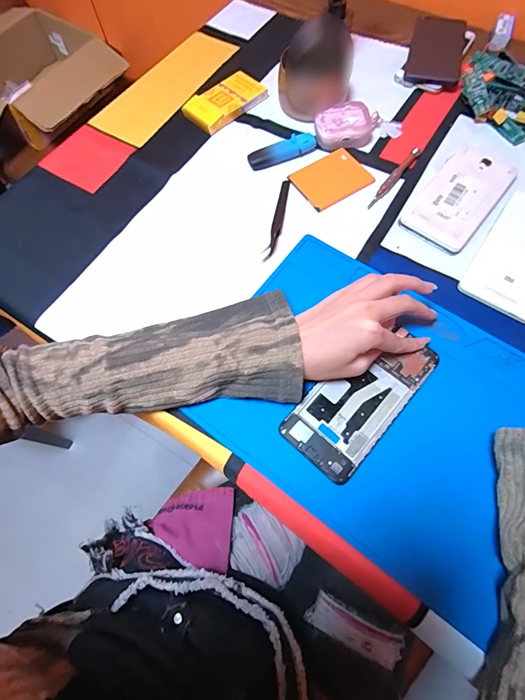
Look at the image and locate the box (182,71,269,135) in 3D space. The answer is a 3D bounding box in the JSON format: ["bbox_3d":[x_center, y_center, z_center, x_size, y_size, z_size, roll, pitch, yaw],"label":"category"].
[{"bbox_3d":[-0.048,-0.325,0.480,0.058,0.014,0.107,42,76,18],"label":"box"}]

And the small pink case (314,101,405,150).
[{"bbox_3d":[0.119,-0.275,0.445,0.108,0.028,0.044,-17,68,-4],"label":"small pink case"}]

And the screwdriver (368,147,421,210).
[{"bbox_3d":[0.153,-0.200,0.423,0.011,0.008,0.106,34,73,16],"label":"screwdriver"}]

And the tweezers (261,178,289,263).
[{"bbox_3d":[0.017,-0.148,0.406,0.013,0.015,0.120,11,68,8],"label":"tweezers"}]

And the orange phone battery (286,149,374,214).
[{"bbox_3d":[0.079,-0.201,0.428,0.082,0.004,0.066,-32,69,-10],"label":"orange phone battery"}]

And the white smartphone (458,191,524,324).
[{"bbox_3d":[0.268,-0.101,0.376,0.076,0.006,0.150,33,73,15],"label":"white smartphone"}]

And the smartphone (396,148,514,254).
[{"bbox_3d":[0.220,-0.172,0.405,0.071,0.011,0.148,37,74,17],"label":"smartphone"}]

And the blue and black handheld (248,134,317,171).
[{"bbox_3d":[0.025,-0.239,0.441,0.084,0.016,0.020,-22,68,-6],"label":"blue and black handheld"}]

